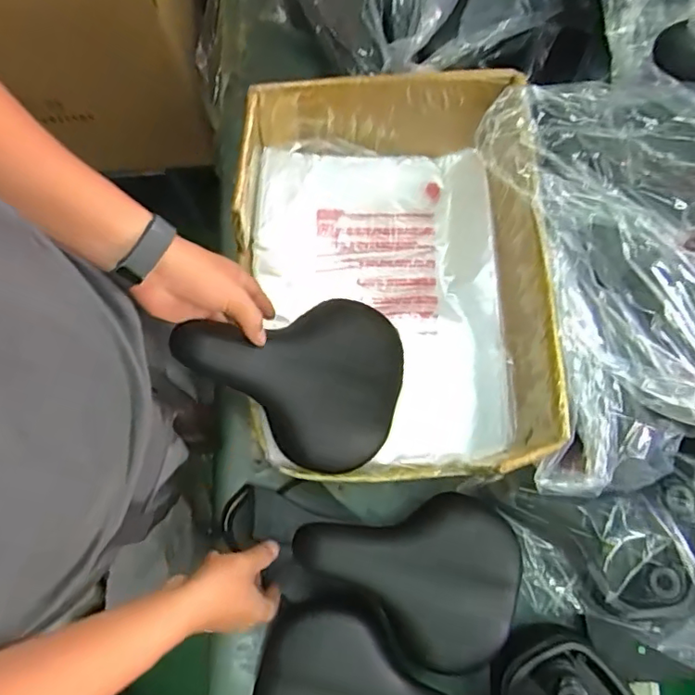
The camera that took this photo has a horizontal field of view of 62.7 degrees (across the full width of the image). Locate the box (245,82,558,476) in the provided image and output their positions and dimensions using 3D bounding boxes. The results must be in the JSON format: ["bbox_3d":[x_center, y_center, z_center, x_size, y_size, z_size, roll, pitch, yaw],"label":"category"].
[{"bbox_3d":[0.038,-0.068,0.631,0.304,0.194,0.414,-3,77,-2],"label":"box"}]

